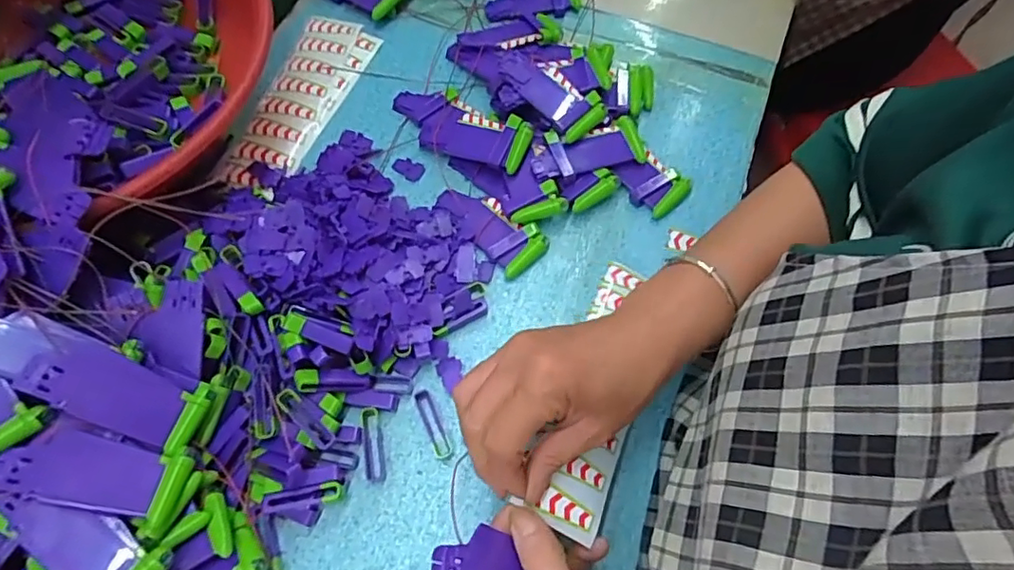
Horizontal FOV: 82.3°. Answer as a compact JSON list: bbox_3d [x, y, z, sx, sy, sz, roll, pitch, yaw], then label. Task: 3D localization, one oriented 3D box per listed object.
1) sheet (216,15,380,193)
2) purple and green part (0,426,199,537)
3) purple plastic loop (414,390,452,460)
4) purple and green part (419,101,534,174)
[{"bbox_3d":[-0.183,-0.160,0.498,0.074,0.010,0.188,21,67,10],"label":"sheet"},{"bbox_3d":[-0.221,0.101,0.307,0.091,0.009,0.043,14,64,-13],"label":"purple and green part"},{"bbox_3d":[-0.049,0.092,0.385,0.011,0.005,0.049,-22,67,-10],"label":"purple plastic loop"},{"bbox_3d":[-0.024,-0.122,0.464,0.094,0.015,0.047,21,66,24],"label":"purple and green part"}]

